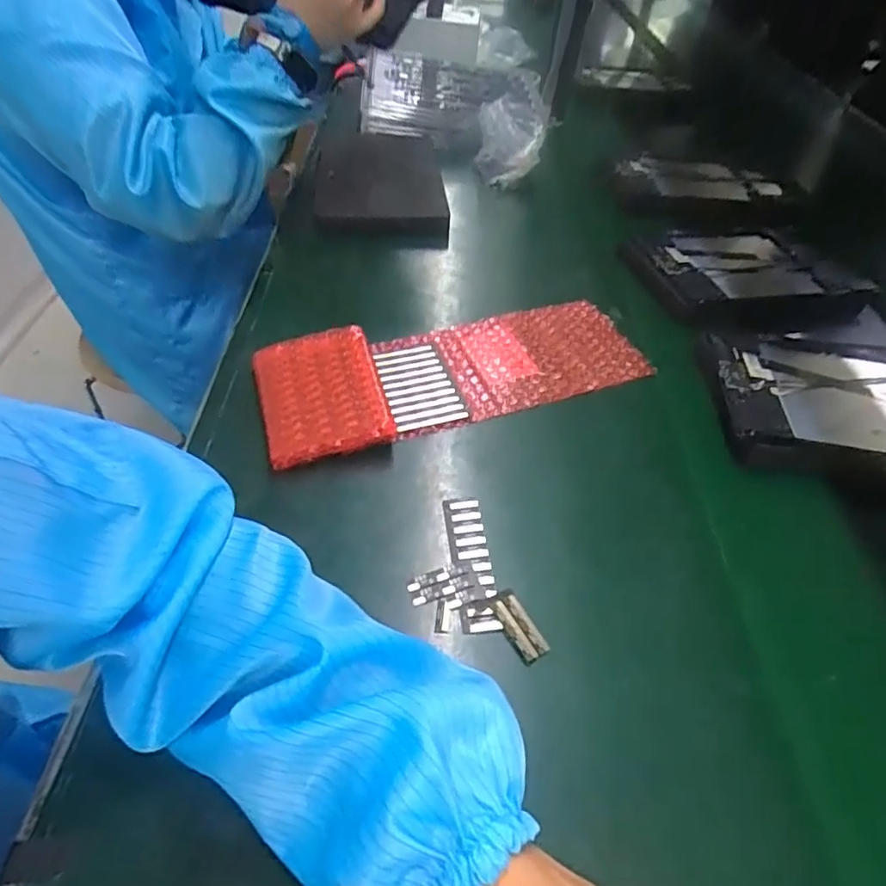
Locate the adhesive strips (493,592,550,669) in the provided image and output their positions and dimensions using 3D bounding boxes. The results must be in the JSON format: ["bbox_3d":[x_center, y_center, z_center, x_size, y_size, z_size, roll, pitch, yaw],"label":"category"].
[{"bbox_3d":[0.045,0.109,0.345,0.018,0.004,0.043,-21,55,-24],"label":"adhesive strips"}]

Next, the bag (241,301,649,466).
[{"bbox_3d":[0.014,-0.070,0.497,0.335,0.030,0.122,-15,52,-20],"label":"bag"}]

